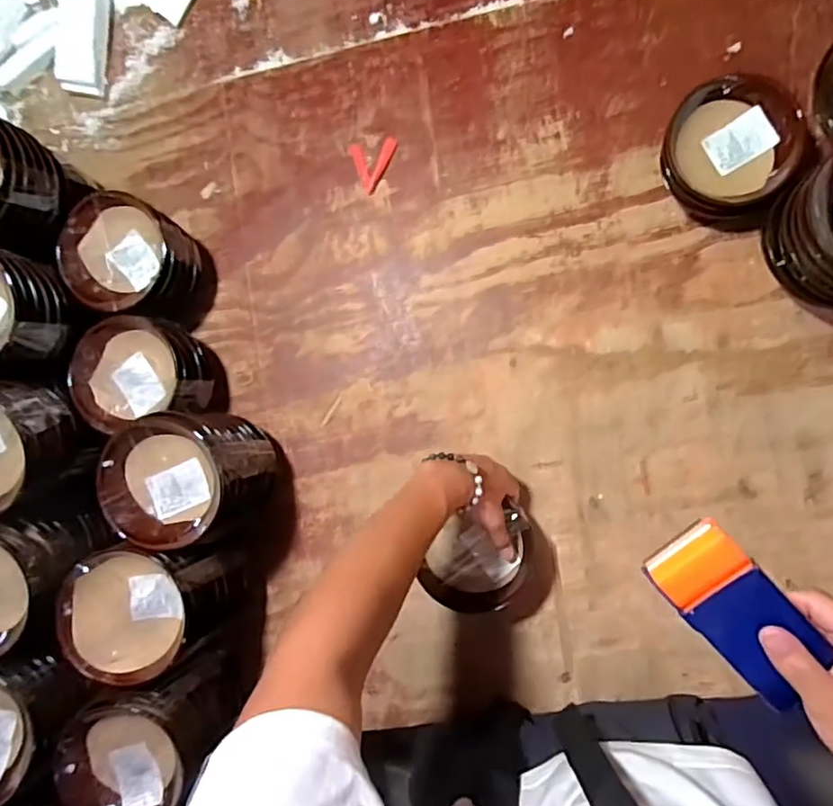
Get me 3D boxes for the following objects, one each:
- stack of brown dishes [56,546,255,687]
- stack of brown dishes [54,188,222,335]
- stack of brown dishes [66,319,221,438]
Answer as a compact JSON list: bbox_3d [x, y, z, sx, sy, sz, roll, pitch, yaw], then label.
[{"bbox_3d":[-0.298,0.228,0.690,0.147,0.164,0.138,-9,88,8],"label":"stack of brown dishes"},{"bbox_3d":[-0.354,-0.181,0.757,0.136,0.131,0.139,12,91,8],"label":"stack of brown dishes"},{"bbox_3d":[-0.338,-0.037,0.752,0.138,0.131,0.129,-15,87,8],"label":"stack of brown dishes"}]

